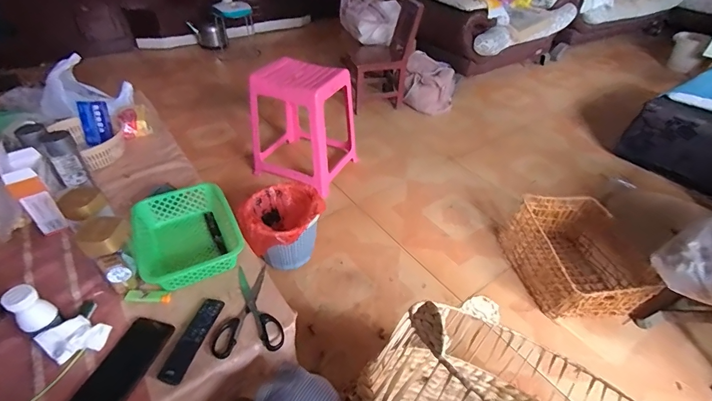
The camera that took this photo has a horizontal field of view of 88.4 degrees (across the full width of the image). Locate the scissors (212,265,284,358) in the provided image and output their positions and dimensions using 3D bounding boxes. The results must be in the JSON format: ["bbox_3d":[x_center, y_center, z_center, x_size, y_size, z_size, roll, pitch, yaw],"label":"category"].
[{"bbox_3d":[-0.189,0.197,0.664,0.110,0.020,0.176,-5,41,-7],"label":"scissors"}]

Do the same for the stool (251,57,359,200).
[{"bbox_3d":[-0.228,-0.347,1.607,0.391,0.437,0.356,19,44,20],"label":"stool"}]

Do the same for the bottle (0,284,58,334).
[{"bbox_3d":[-0.506,0.167,0.567,0.041,0.064,0.047,25,46,25],"label":"bottle"}]

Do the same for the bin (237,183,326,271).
[{"bbox_3d":[-0.245,0.101,1.271,0.268,0.222,0.244,-14,43,-17],"label":"bin"}]

